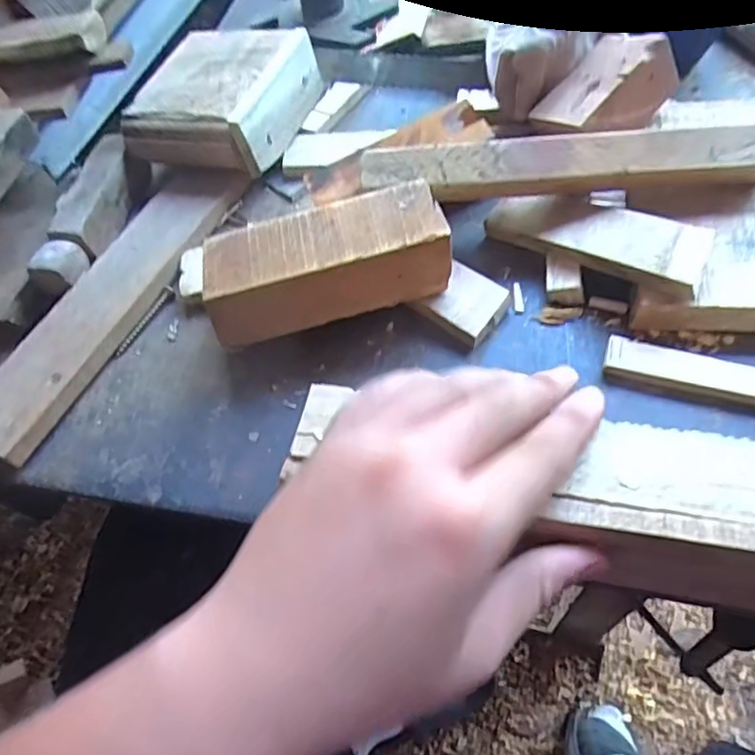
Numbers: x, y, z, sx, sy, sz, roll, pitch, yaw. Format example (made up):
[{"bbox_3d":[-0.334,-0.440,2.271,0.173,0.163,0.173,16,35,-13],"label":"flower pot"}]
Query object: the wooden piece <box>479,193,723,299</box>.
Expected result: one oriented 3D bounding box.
[{"bbox_3d":[0.112,-0.073,0.310,0.114,0.015,0.037,28,66,36],"label":"wooden piece"}]

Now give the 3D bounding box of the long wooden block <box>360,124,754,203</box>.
[{"bbox_3d":[0.096,-0.108,0.308,0.204,0.024,0.024,-2,62,2],"label":"long wooden block"}]

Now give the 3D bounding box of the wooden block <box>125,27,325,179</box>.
[{"bbox_3d":[-0.102,-0.180,0.387,0.095,0.040,0.110,16,63,13],"label":"wooden block"}]

